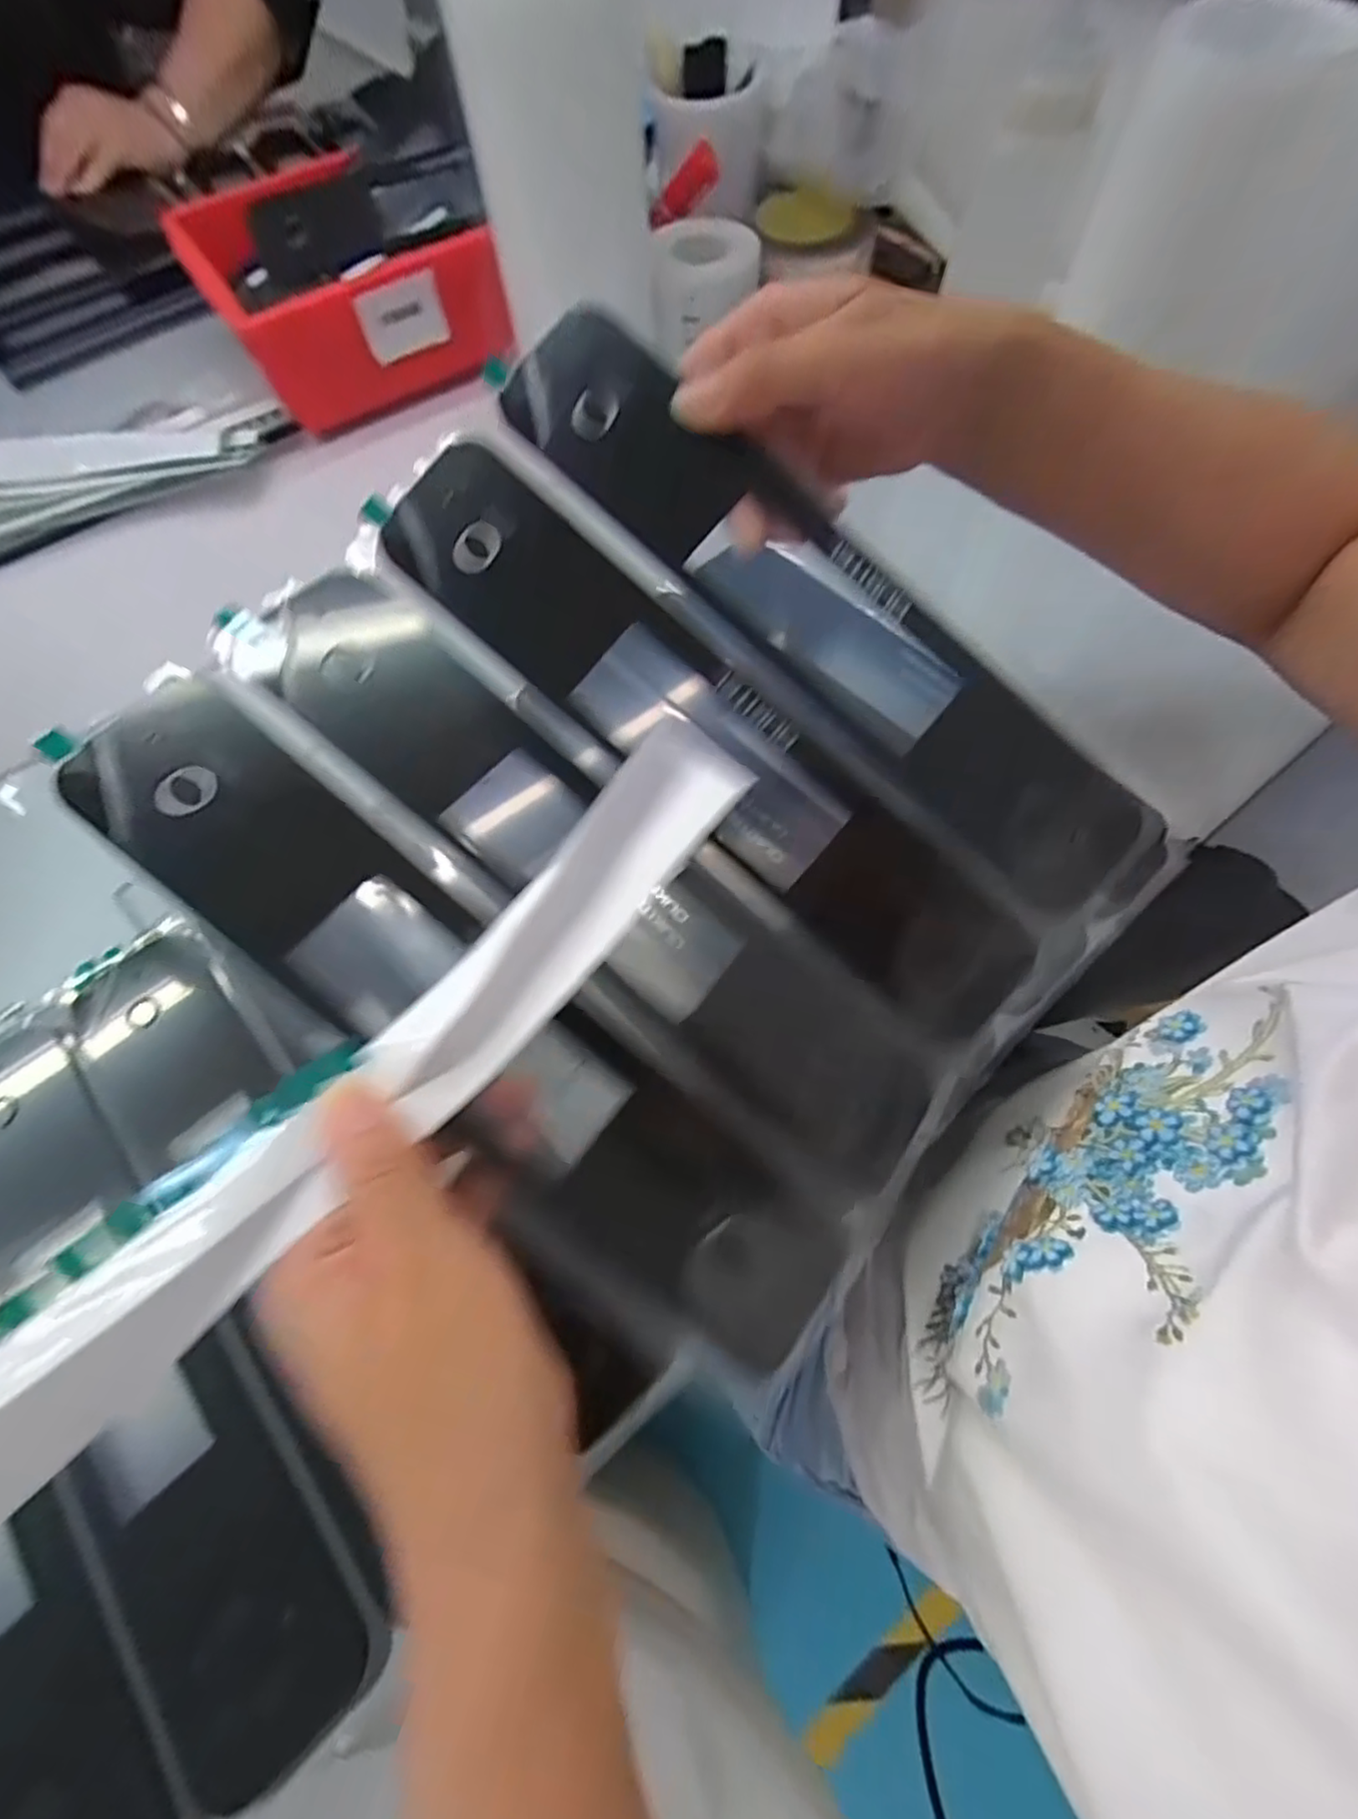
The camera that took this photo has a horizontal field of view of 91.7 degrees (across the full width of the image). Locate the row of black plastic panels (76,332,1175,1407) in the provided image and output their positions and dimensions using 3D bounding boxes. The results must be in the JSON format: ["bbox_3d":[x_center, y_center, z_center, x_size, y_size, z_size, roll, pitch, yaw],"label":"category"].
[{"bbox_3d":[-0.005,-0.039,0.254,0.316,0.027,0.275,44,78,-1],"label":"row of black plastic panels"}]

